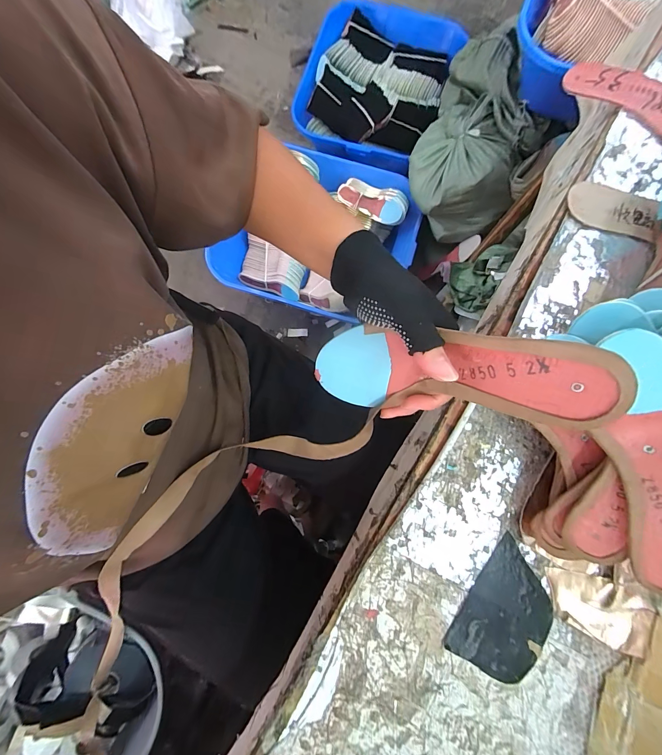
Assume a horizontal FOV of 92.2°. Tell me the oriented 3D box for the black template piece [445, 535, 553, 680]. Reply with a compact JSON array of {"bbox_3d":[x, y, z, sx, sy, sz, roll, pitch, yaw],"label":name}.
[{"bbox_3d":[0.167,0.220,0.298,0.076,0.004,0.111,32,81,5],"label":"black template piece"}]

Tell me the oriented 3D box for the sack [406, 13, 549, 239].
[{"bbox_3d":[0.405,-0.667,0.897,0.295,0.216,0.450,25,80,4],"label":"sack"}]

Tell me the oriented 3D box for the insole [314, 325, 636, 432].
[{"bbox_3d":[0.071,-0.004,0.226,0.020,0.203,0.065,-27,110,-42],"label":"insole"}]

